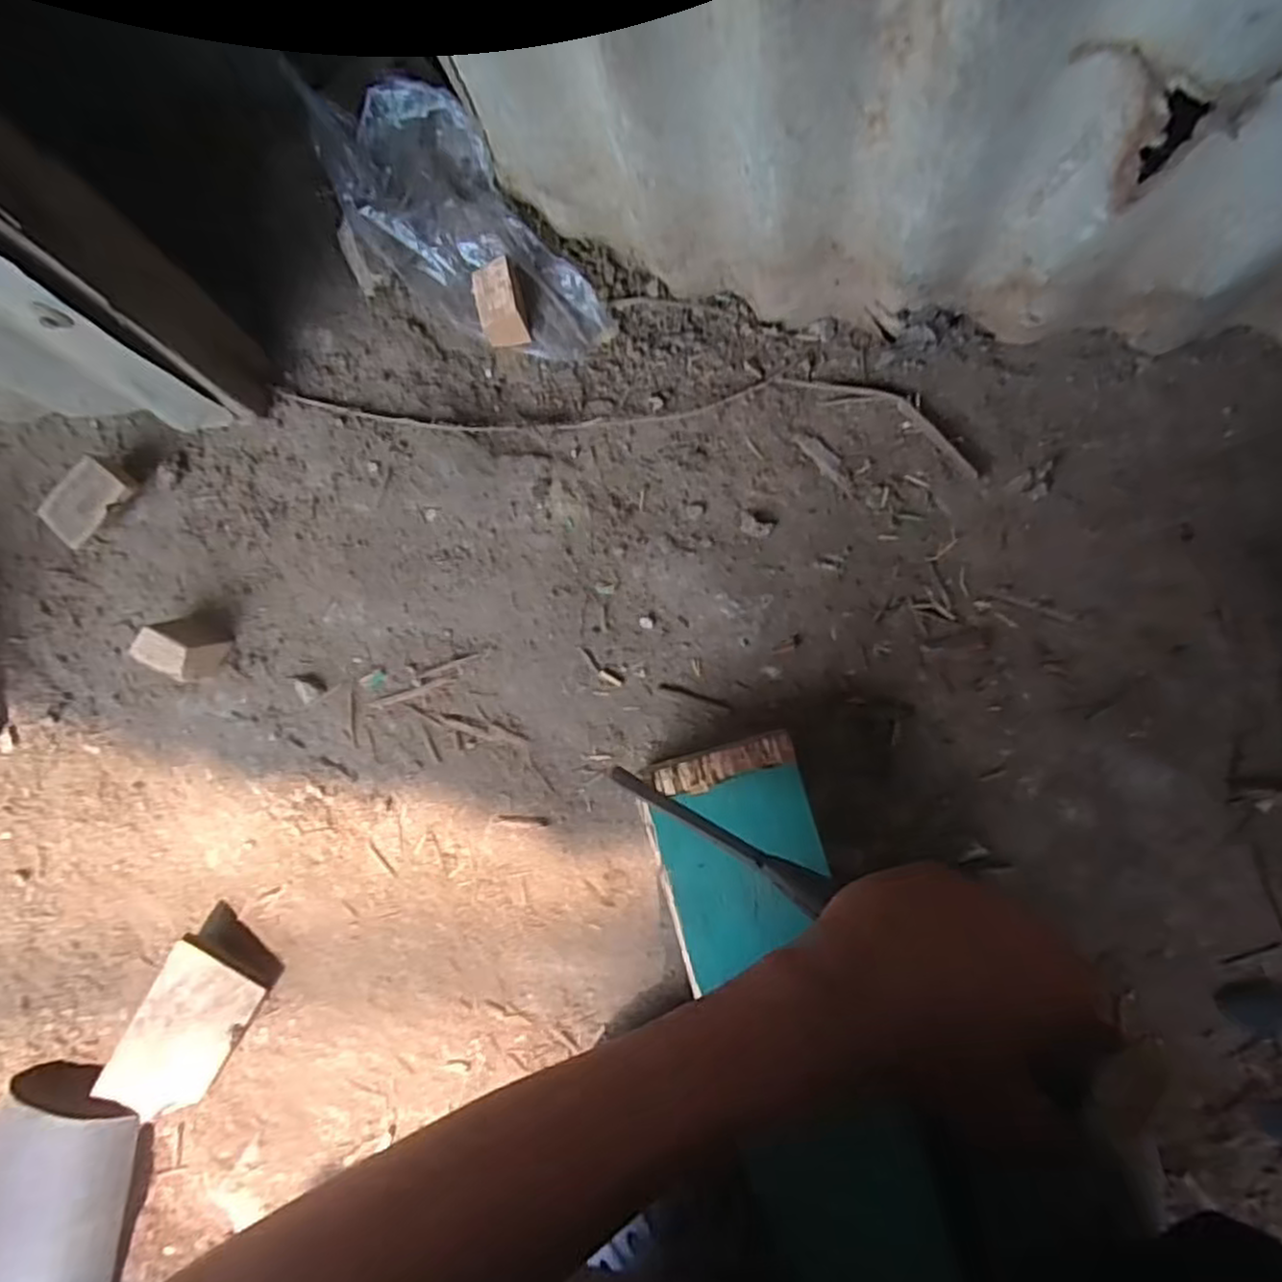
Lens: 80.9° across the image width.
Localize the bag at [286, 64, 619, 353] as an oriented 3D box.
[{"bbox_3d":[-0.125,-0.273,0.498,0.106,0.044,0.223,-35,85,2],"label":"bag"}]

